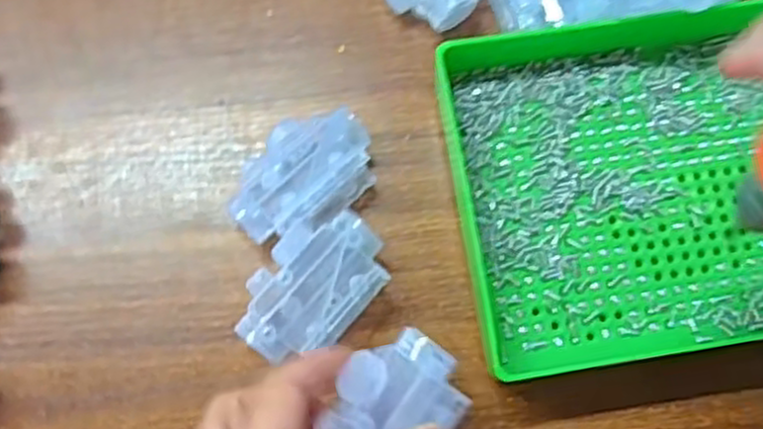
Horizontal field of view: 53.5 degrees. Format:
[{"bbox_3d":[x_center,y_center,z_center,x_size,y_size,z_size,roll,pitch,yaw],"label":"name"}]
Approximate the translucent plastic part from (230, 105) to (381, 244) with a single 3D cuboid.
[{"bbox_3d":[-0.037,-0.018,0.346,0.047,0.031,0.069,42,80,10],"label":"translucent plastic part"}]

